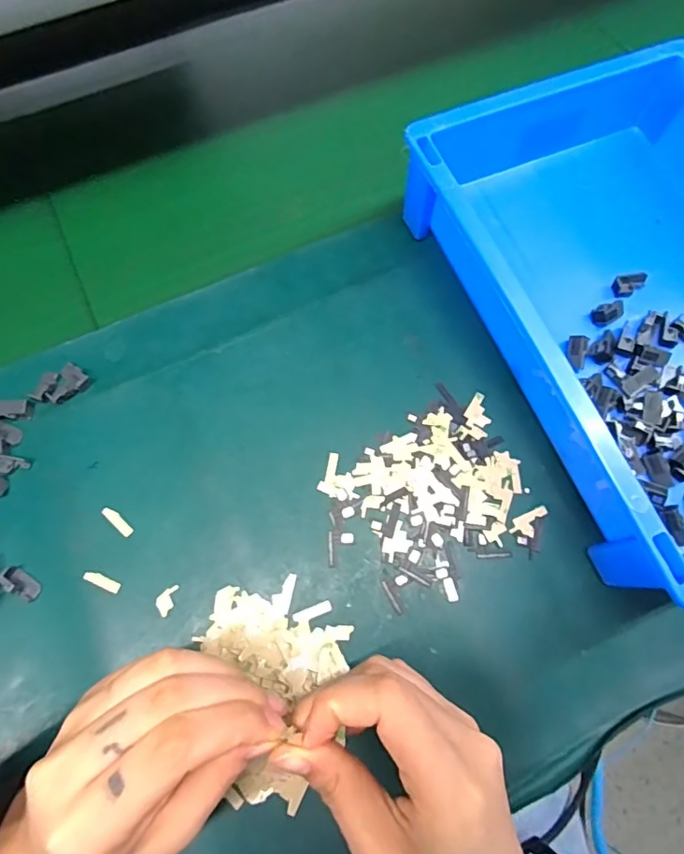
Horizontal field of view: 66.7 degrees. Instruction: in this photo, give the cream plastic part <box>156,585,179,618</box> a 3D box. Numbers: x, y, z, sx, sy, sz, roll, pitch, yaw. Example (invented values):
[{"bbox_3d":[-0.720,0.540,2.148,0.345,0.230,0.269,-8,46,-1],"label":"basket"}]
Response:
[{"bbox_3d":[-0.099,0.098,0.296,0.010,0.004,0.017,37,74,12],"label":"cream plastic part"}]

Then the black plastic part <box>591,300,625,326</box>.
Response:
[{"bbox_3d":[0.174,-0.075,0.337,0.025,0.006,0.013,-26,71,-9],"label":"black plastic part"}]

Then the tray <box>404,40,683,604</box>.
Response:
[{"bbox_3d":[0.201,-0.082,0.323,0.227,0.071,0.308,-22,71,-8],"label":"tray"}]

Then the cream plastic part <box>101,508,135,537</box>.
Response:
[{"bbox_3d":[-0.134,0.056,0.309,0.022,0.004,0.007,42,75,14],"label":"cream plastic part"}]

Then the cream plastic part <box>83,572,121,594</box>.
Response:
[{"bbox_3d":[-0.138,0.089,0.299,0.021,0.004,0.006,23,72,8],"label":"cream plastic part"}]

